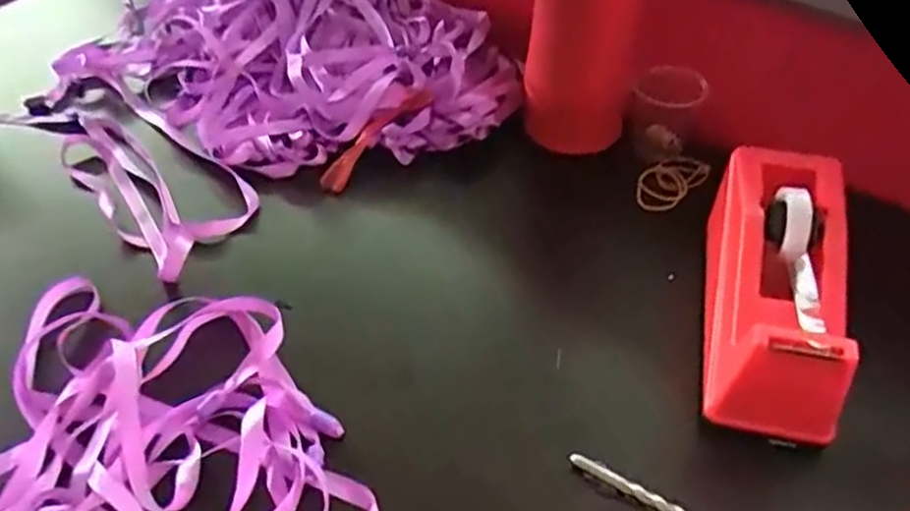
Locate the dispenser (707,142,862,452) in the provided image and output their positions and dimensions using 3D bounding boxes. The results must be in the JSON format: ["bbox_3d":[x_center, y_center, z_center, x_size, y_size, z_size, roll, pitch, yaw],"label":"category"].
[{"bbox_3d":[0.165,0.006,0.370,0.061,0.060,0.156,11,59,7],"label":"dispenser"}]

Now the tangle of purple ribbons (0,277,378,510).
[{"bbox_3d":[-0.135,0.078,0.364,0.199,0.027,0.149,2,47,3],"label":"tangle of purple ribbons"}]

